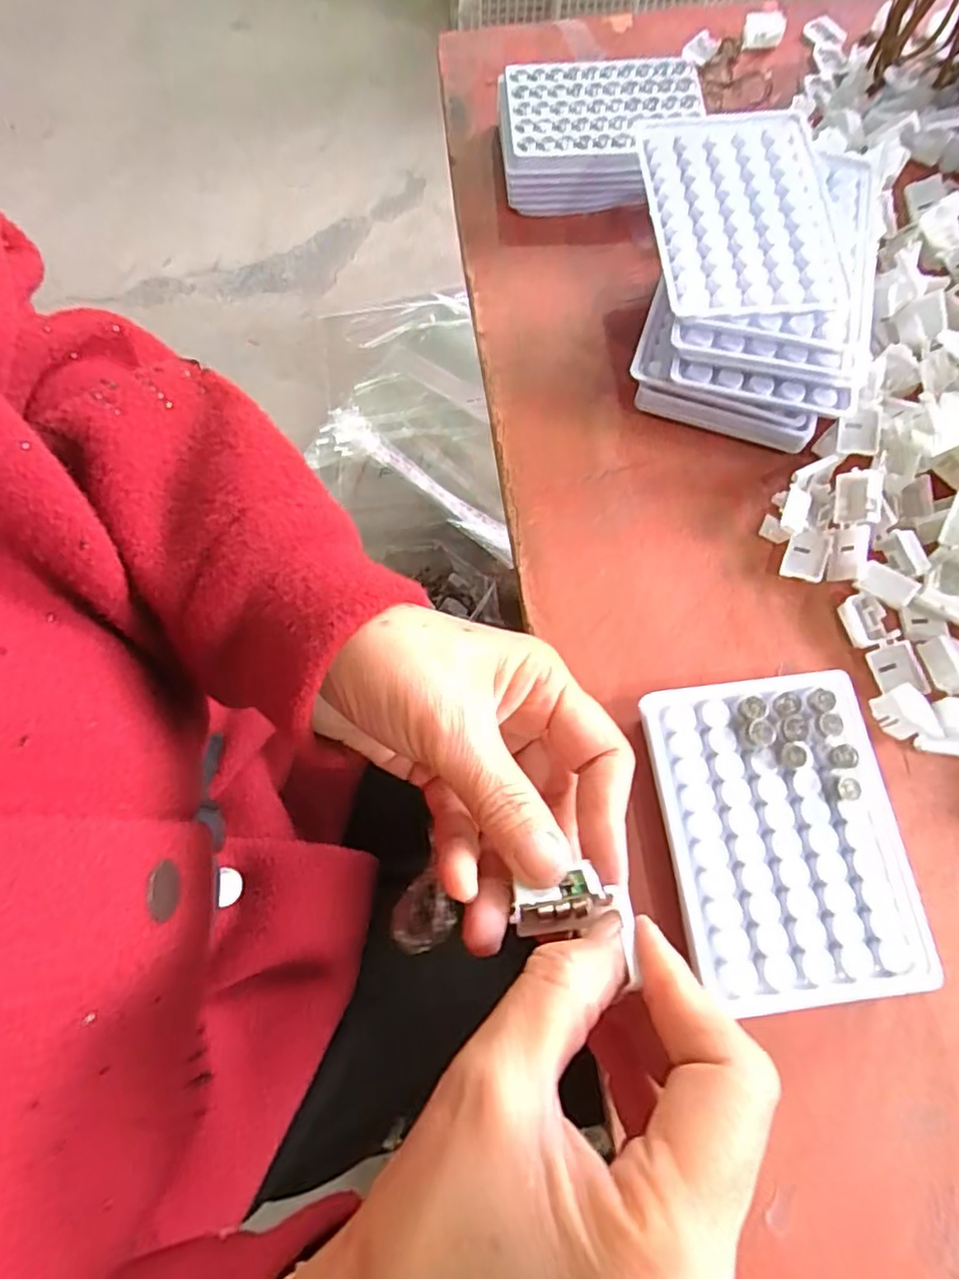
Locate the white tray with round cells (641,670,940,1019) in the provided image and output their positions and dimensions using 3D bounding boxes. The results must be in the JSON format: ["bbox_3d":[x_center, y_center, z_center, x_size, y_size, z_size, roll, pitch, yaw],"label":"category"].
[{"bbox_3d":[0.128,0.083,0.273,0.093,0.025,0.129,-7,72,-2],"label":"white tray with round cells"}]

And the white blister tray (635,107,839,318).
[{"bbox_3d":[0.138,-0.223,0.326,0.094,0.013,0.126,-5,72,-1],"label":"white blister tray"}]

